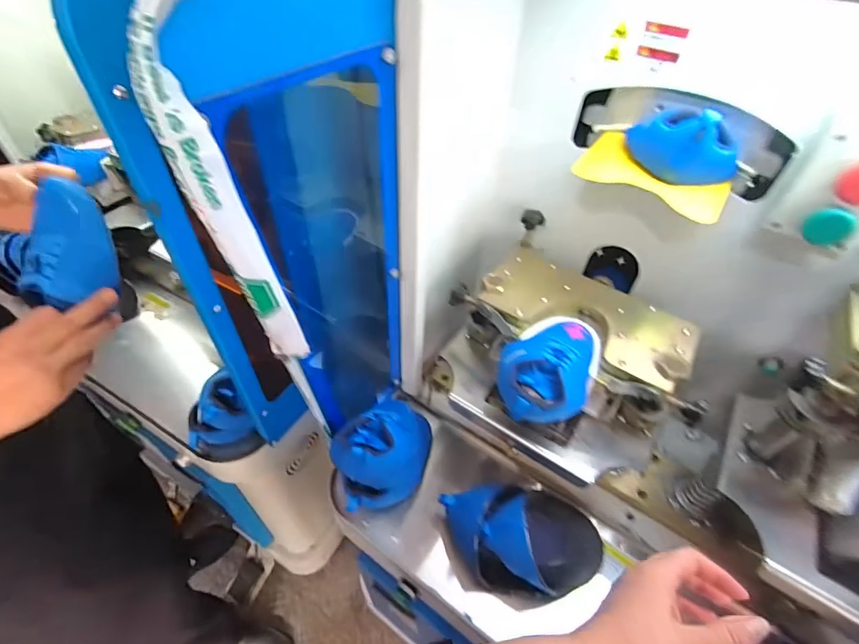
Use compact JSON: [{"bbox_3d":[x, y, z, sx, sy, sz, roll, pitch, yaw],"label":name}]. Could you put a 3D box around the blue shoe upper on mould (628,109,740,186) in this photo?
[{"bbox_3d":[0.274,-0.194,0.448,0.120,0.070,0.073,28,52,21],"label":"blue shoe upper on mould"}]

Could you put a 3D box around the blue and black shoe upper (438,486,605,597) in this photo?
[{"bbox_3d":[0.137,0.287,0.565,0.213,0.079,0.137,-6,48,-8],"label":"blue and black shoe upper"}]

